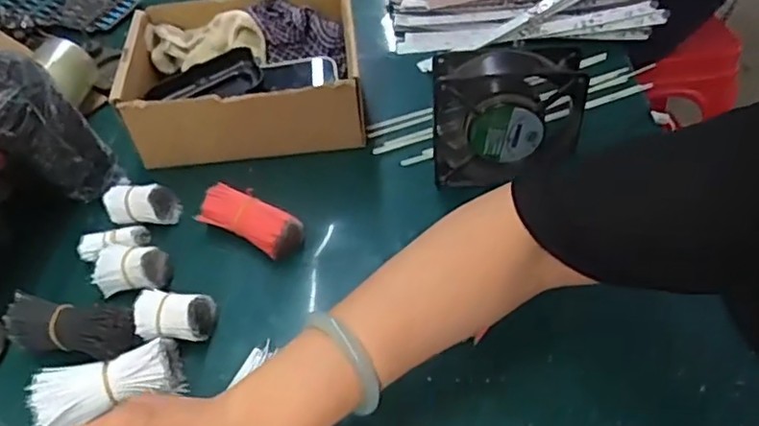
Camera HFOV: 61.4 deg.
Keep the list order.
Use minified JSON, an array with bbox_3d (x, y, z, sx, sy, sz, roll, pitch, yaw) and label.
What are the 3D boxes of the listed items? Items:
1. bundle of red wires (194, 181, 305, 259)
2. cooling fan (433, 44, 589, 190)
[{"bbox_3d":[-0.107,0.005,0.537,0.088,0.023,0.038,23,51,21],"label":"bundle of red wires"},{"bbox_3d":[0.102,-0.075,0.540,0.124,0.127,0.040,-3,45,-1],"label":"cooling fan"}]

